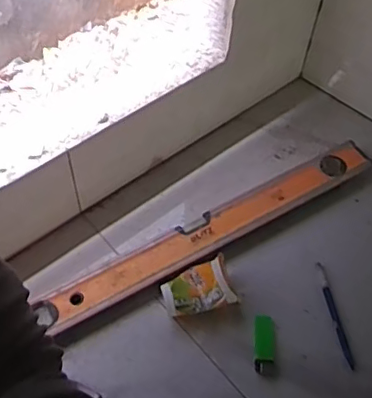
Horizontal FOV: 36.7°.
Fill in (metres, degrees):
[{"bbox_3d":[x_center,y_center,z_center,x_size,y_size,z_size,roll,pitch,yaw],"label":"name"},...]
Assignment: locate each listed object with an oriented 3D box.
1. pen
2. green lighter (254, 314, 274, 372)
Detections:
[{"bbox_3d":[0.194,0.151,0.738,0.013,0.006,0.146,-6,56,-6],"label":"pen"},{"bbox_3d":[0.099,0.182,0.708,0.023,0.008,0.074,5,55,2],"label":"green lighter"}]

